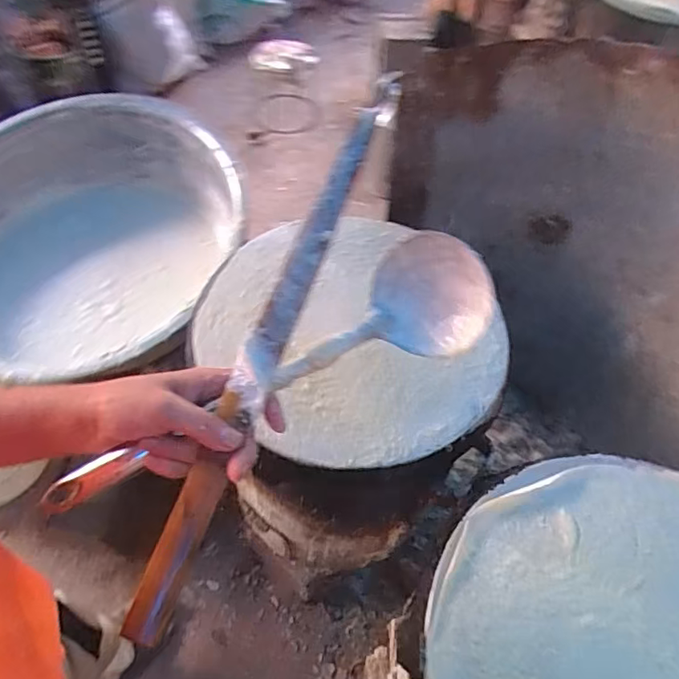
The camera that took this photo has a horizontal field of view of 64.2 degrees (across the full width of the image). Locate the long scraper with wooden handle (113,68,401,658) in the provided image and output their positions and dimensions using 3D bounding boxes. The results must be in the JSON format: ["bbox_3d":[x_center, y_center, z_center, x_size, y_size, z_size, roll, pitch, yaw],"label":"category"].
[{"bbox_3d":[-0.045,-0.012,0.395,0.029,0.014,0.441,20,76,10],"label":"long scraper with wooden handle"}]

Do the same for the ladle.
[{"bbox_3d":[-0.046,0.030,0.392,0.338,0.059,0.083,-29,62,-8],"label":"ladle"}]

